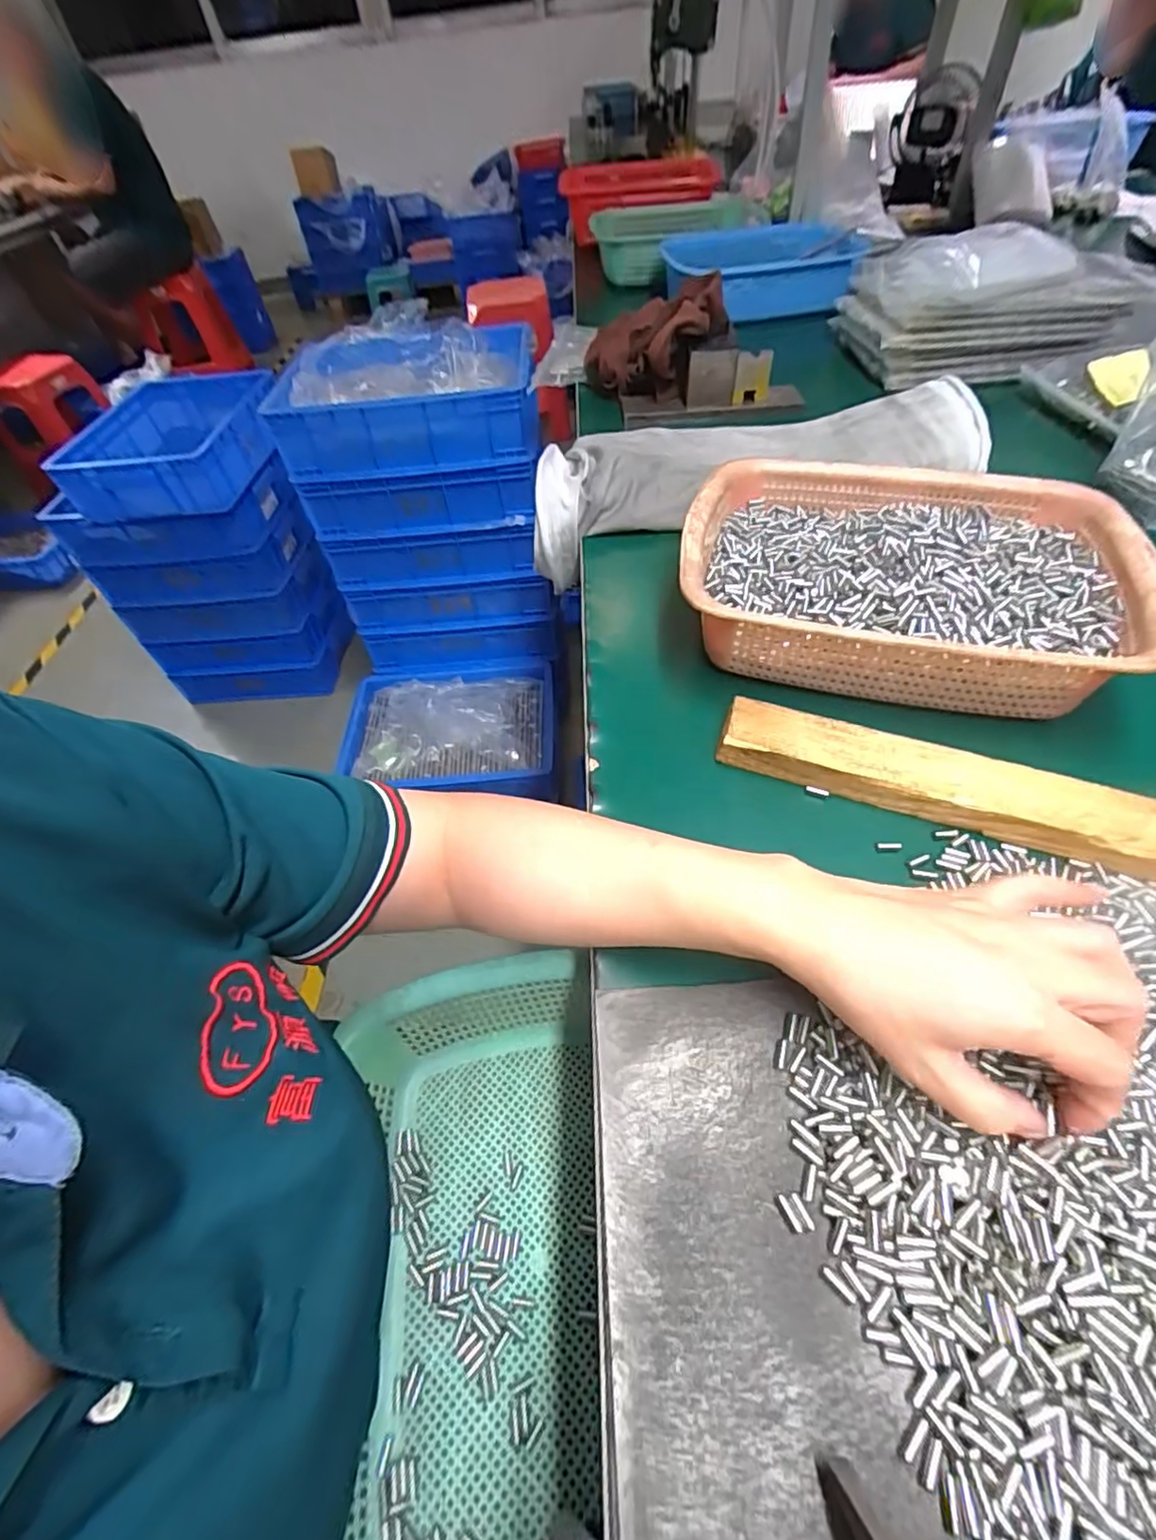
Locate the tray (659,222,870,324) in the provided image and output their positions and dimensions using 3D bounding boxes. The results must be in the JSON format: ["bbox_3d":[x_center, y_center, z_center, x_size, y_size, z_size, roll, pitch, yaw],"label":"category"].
[{"bbox_3d":[0.268,-0.746,0.909,0.268,0.070,0.184,-7,52,2],"label":"tray"}]

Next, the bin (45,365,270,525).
[{"bbox_3d":[-0.746,-0.605,1.143,0.309,0.123,0.334,-3,52,5],"label":"bin"}]

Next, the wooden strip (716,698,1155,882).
[{"bbox_3d":[0.294,0.031,0.321,0.431,0.016,0.043,16,56,19],"label":"wooden strip"}]

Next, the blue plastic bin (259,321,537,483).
[{"bbox_3d":[-0.264,-0.590,0.968,0.382,0.120,0.242,-7,52,2],"label":"blue plastic bin"}]

